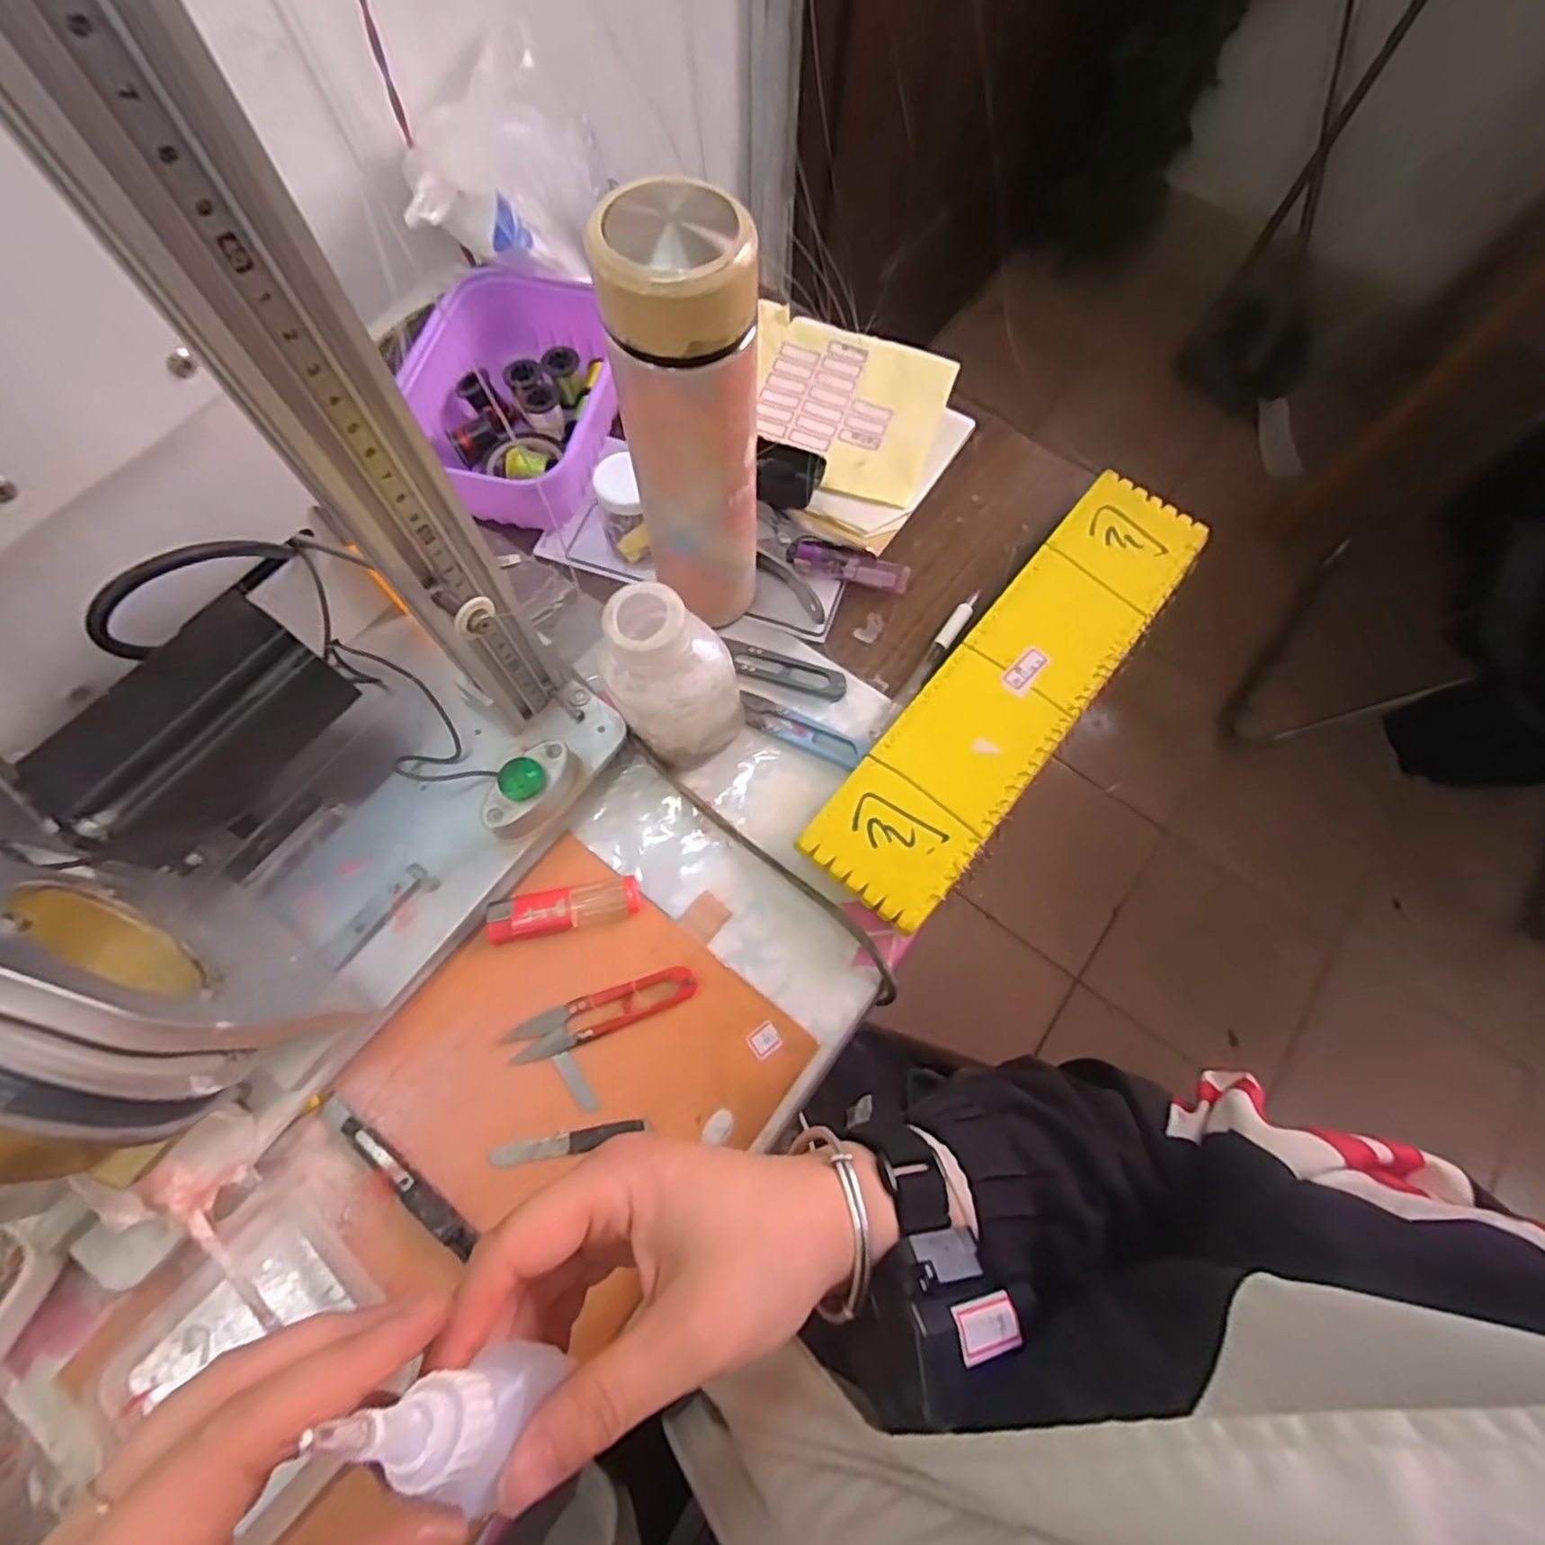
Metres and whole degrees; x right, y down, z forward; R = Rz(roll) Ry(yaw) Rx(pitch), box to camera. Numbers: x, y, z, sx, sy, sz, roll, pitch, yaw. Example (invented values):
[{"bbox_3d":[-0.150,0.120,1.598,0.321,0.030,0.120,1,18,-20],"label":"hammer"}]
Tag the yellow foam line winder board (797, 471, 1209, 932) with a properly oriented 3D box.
[{"bbox_3d":[0.153,-0.059,0.410,0.078,0.007,0.340,38,74,11],"label":"yellow foam line winder board"}]

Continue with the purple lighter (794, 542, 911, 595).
[{"bbox_3d":[0.054,-0.138,0.449,0.076,0.013,0.016,12,70,2],"label":"purple lighter"}]

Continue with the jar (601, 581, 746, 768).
[{"bbox_3d":[-0.051,-0.050,0.359,0.064,0.121,0.065,1,70,-2],"label":"jar"}]

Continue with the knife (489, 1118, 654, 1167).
[{"bbox_3d":[-0.102,0.187,0.336,0.078,0.005,0.010,-10,71,-6],"label":"knife"}]

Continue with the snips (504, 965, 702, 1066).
[{"bbox_3d":[-0.090,0.127,0.353,0.101,0.006,0.022,-19,72,-9],"label":"snips"}]

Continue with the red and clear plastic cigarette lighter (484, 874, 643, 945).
[{"bbox_3d":[-0.115,0.075,0.367,0.083,0.008,0.024,-10,71,-6],"label":"red and clear plastic cigarette lighter"}]

